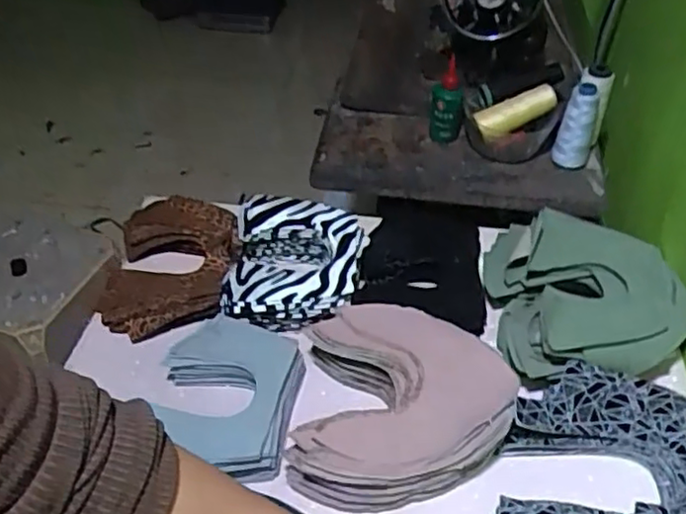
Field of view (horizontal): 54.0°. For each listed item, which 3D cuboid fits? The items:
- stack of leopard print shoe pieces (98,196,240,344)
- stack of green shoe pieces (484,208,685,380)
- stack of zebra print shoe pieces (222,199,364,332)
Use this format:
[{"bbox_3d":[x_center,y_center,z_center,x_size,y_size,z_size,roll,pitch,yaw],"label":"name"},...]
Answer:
[{"bbox_3d":[-0.190,0.007,0.747,0.140,0.036,0.182,1,44,1],"label":"stack of leopard print shoe pieces"},{"bbox_3d":[0.243,0.039,0.667,0.181,0.063,0.168,3,44,2],"label":"stack of green shoe pieces"},{"bbox_3d":[-0.052,0.010,0.725,0.134,0.061,0.153,5,45,5],"label":"stack of zebra print shoe pieces"}]

